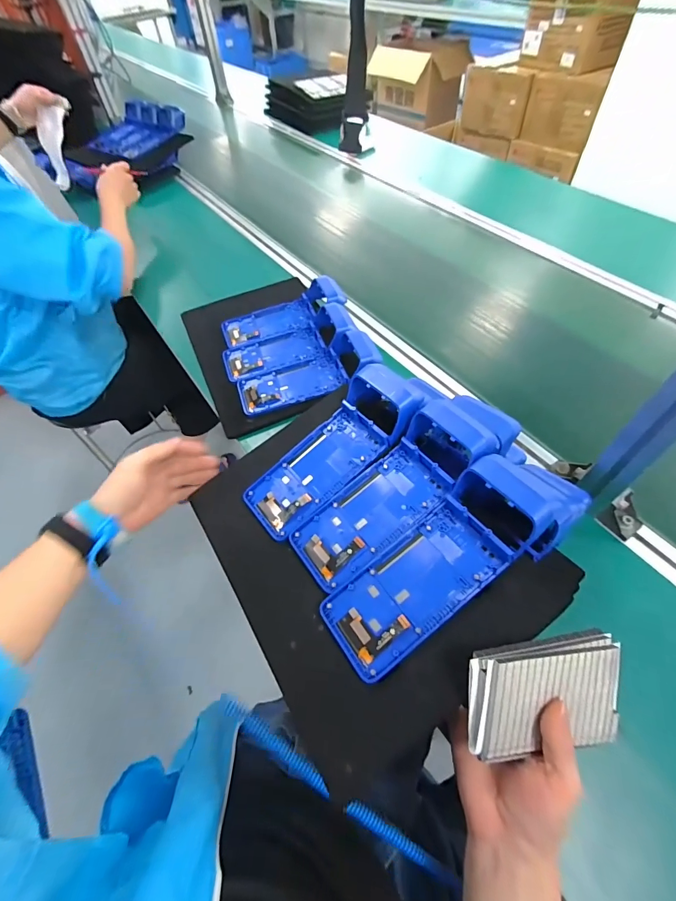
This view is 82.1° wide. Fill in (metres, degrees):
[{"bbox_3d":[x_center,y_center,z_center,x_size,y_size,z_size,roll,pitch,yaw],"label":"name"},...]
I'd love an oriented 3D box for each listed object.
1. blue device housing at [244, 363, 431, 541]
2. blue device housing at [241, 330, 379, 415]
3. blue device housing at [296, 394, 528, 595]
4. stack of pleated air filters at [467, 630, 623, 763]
[{"bbox_3d":[0.001,0.004,0.457,0.227,0.074,0.090,-44,62,-4],"label":"blue device housing"},{"bbox_3d":[-0.048,-0.127,0.610,0.220,0.051,0.084,-16,55,-8],"label":"blue device housing"},{"bbox_3d":[0.068,0.038,0.411,0.252,0.070,0.084,-41,61,-5],"label":"blue device housing"},{"bbox_3d":[0.158,0.186,0.294,0.117,0.019,0.080,-4,95,-9],"label":"stack of pleated air filters"}]

